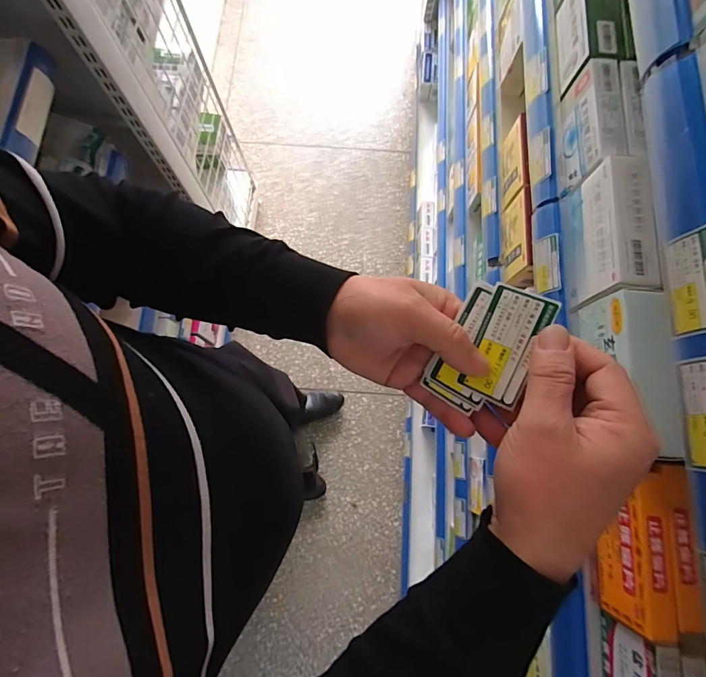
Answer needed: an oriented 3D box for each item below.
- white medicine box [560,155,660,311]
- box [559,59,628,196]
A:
[{"bbox_3d":[0.270,-0.109,0.428,0.042,0.093,0.155,5,77,0],"label":"white medicine box"},{"bbox_3d":[0.273,-0.242,0.464,0.033,0.071,0.128,5,77,0],"label":"box"}]

